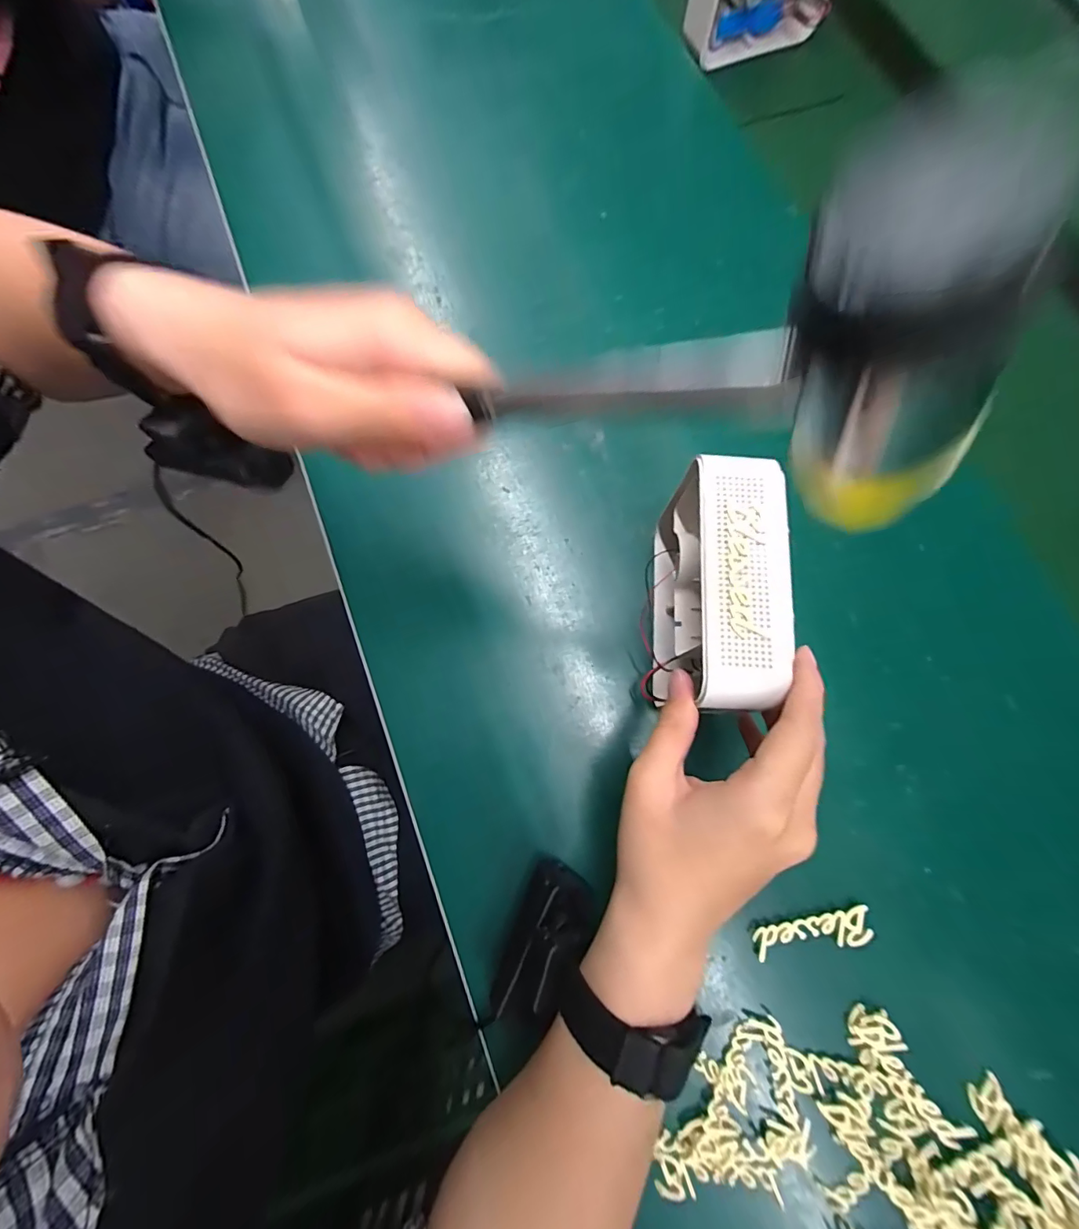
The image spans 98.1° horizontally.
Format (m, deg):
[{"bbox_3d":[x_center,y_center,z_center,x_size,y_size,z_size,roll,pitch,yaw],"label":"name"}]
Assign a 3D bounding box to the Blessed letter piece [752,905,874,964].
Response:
[{"bbox_3d":[0.152,0.179,0.260,0.065,0.004,0.017,-11,70,-2],"label":"Blessed letter piece"}]

